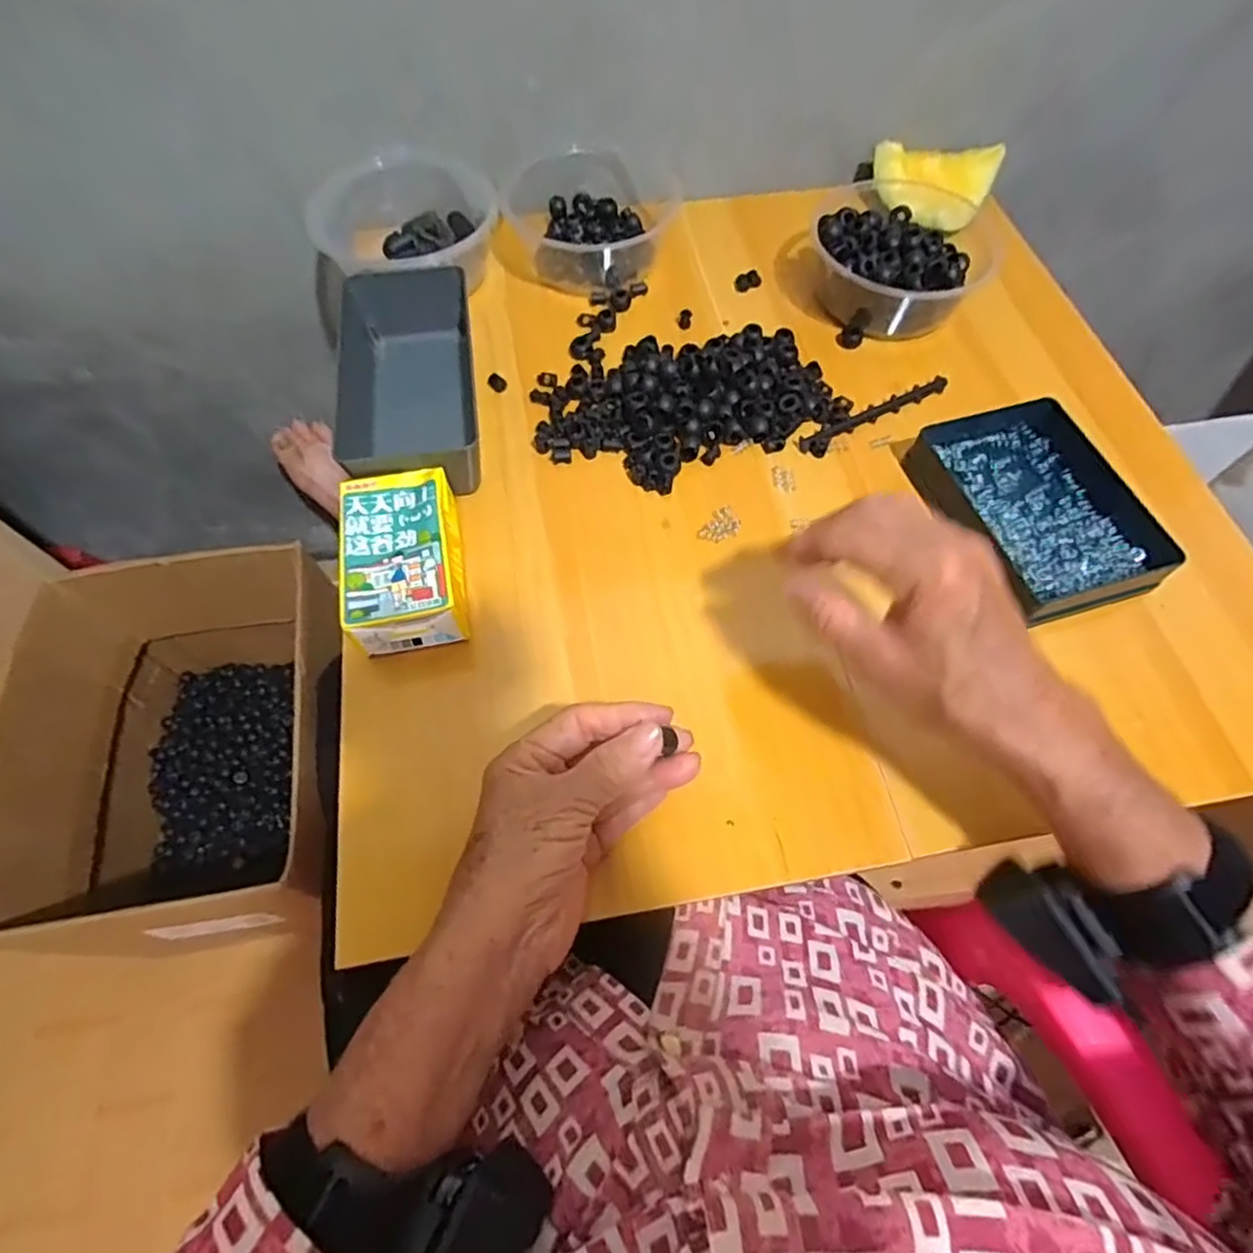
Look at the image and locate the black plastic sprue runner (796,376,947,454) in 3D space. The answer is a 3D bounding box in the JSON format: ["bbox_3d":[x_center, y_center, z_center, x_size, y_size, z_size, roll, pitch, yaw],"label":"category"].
[{"bbox_3d":[0.183,-0.158,0.493,0.133,0.006,0.012,-26,66,-13],"label":"black plastic sprue runner"}]

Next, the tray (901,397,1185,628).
[{"bbox_3d":[0.271,-0.084,0.443,0.124,0.030,0.157,-15,64,-8],"label":"tray"}]

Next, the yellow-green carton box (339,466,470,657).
[{"bbox_3d":[-0.136,-0.040,0.407,0.063,0.044,0.103,-9,64,-5],"label":"yellow-green carton box"}]

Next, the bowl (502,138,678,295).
[{"bbox_3d":[-0.032,-0.359,0.575,0.136,0.045,0.153,17,64,8],"label":"bowl"}]

